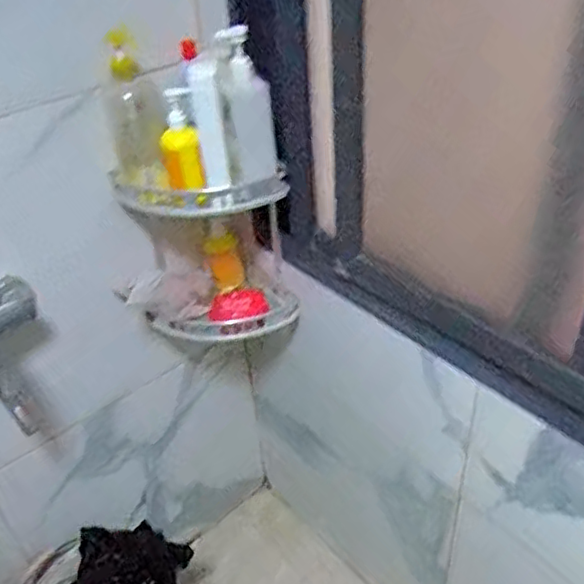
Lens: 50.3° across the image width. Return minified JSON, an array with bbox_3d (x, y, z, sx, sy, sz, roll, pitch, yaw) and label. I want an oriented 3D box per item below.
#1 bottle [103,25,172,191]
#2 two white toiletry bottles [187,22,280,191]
[{"bbox_3d":[-0.248,-0.278,0.970,0.082,0.255,0.077,-21,42,-21],"label":"bottle"},{"bbox_3d":[-0.086,-0.268,0.936,0.119,0.228,0.062,-21,42,-21],"label":"two white toiletry bottles"}]

